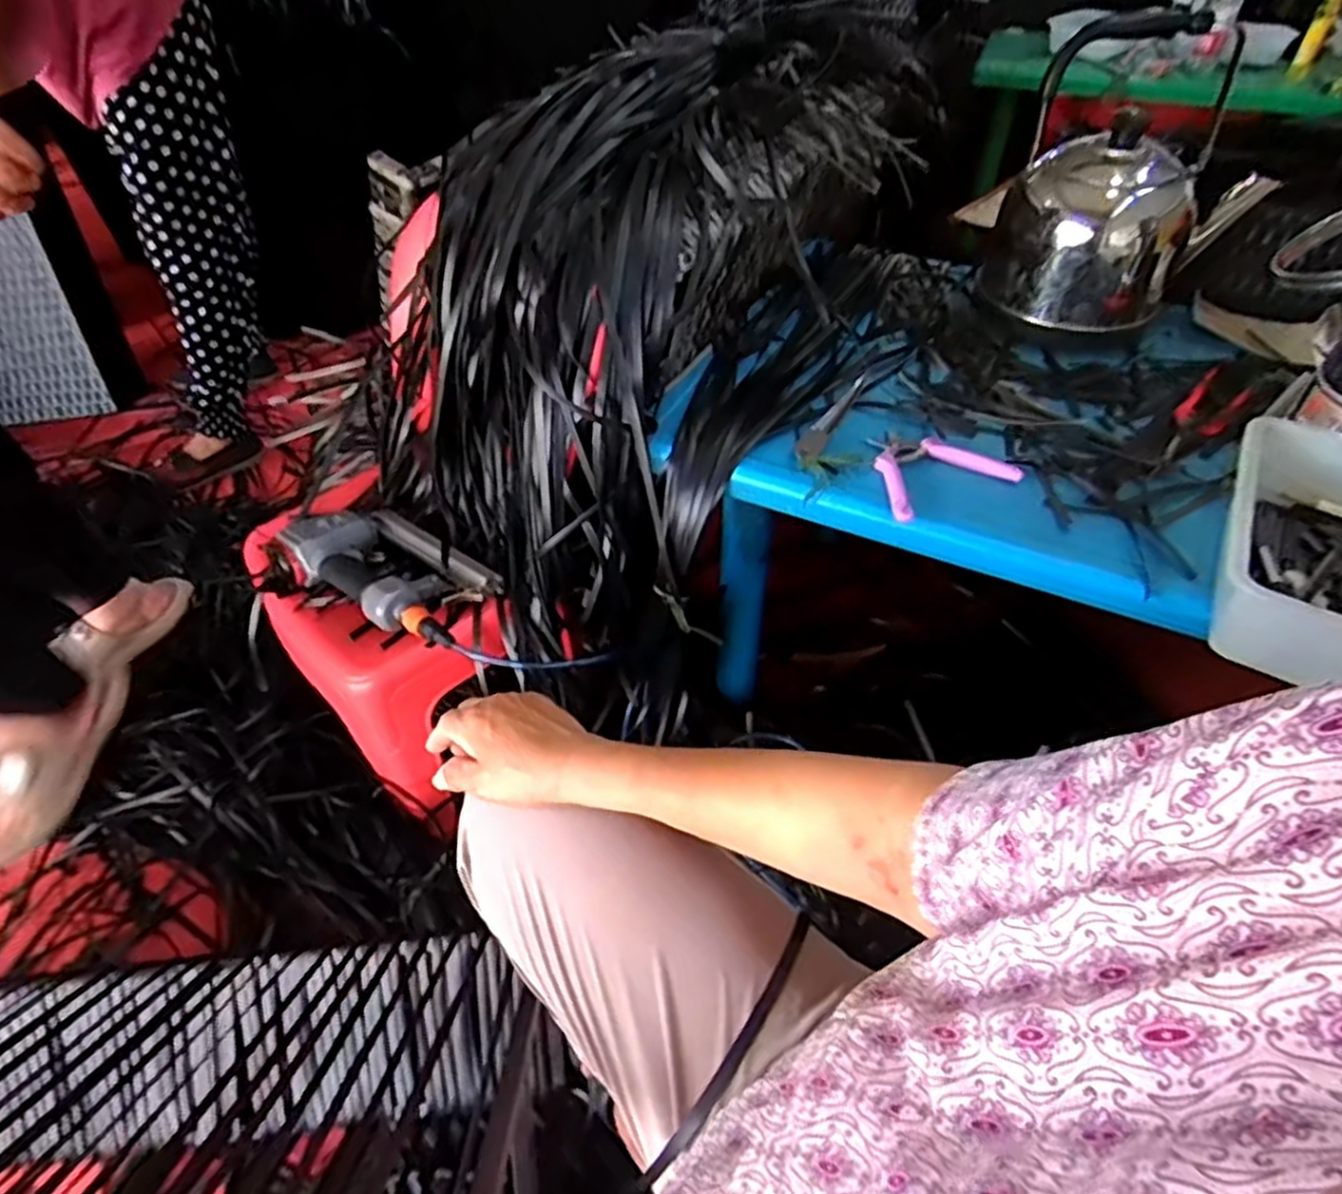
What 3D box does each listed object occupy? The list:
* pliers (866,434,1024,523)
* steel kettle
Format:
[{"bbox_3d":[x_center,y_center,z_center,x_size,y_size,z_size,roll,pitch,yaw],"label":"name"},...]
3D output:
[{"bbox_3d":[0.241,-0.131,0.726,0.136,0.017,0.127,-19,50,-19],"label":"pliers"},{"bbox_3d":[0.489,-0.454,0.826,0.200,0.271,0.162,24,50,20],"label":"steel kettle"}]

